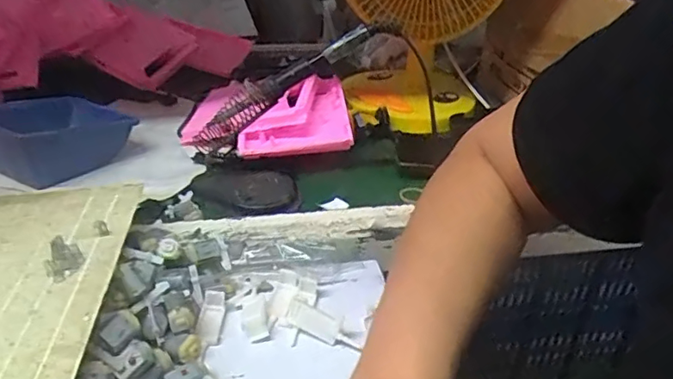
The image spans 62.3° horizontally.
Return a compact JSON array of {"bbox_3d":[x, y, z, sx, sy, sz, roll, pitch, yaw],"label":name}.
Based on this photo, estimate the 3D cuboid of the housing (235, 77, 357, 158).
[{"bbox_3d":[-0.051,-0.088,0.678,0.129,0.058,0.150,-2,31,-8],"label":"housing"}]

